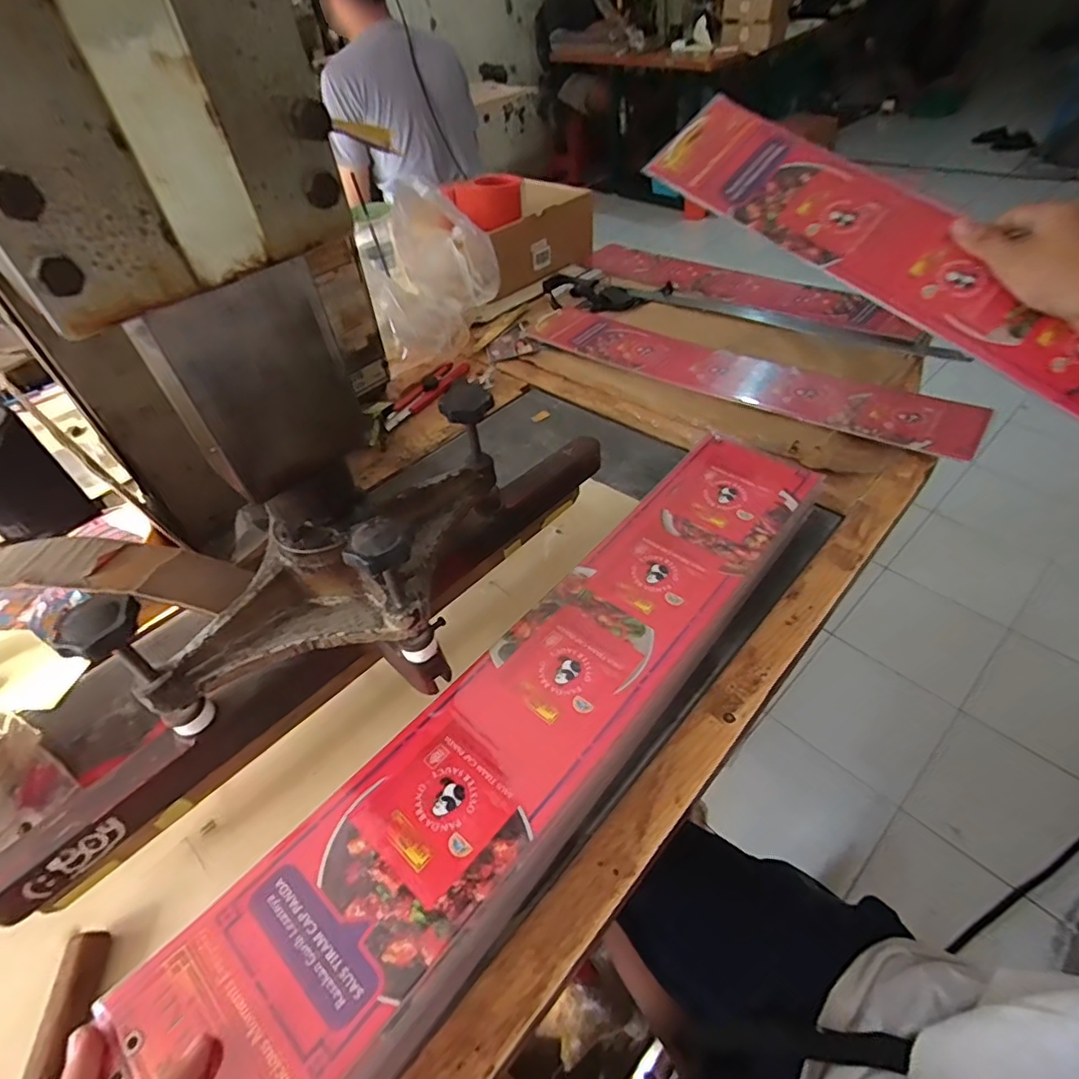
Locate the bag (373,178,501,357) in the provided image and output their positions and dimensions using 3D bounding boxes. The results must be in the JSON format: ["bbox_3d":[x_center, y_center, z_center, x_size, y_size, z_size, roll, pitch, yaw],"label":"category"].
[{"bbox_3d":[-0.138,-0.365,0.777,0.160,0.174,0.228,-8,46,-1],"label":"bag"}]

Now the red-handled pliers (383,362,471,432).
[{"bbox_3d":[-0.145,-0.194,0.735,0.046,0.012,0.160,23,54,26],"label":"red-handled pliers"}]

